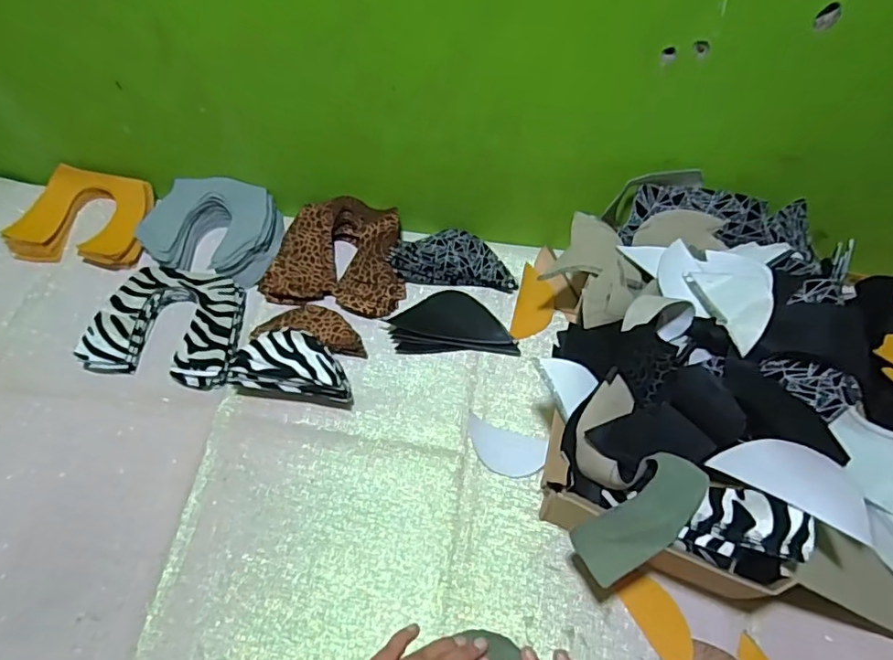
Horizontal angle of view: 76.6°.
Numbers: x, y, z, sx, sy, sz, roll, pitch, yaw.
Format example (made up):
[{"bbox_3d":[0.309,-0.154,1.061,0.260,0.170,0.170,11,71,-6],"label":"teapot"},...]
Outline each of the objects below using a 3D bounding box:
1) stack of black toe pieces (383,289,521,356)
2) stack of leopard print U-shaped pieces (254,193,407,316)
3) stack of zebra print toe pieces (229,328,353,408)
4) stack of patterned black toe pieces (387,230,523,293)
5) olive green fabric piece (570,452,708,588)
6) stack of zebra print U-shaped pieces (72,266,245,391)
[{"bbox_3d":[0.007,-0.010,0.638,0.141,0.016,0.076,1,58,0],"label":"stack of black toe pieces"},{"bbox_3d":[-0.126,-0.093,0.662,0.163,0.042,0.135,11,59,5],"label":"stack of leopard print U-shaped pieces"},{"bbox_3d":[-0.158,0.039,0.583,0.123,0.063,0.064,5,59,2],"label":"stack of zebra print toe pieces"},{"bbox_3d":[0.009,-0.088,0.675,0.145,0.027,0.070,5,59,2],"label":"stack of patterned black toe pieces"},{"bbox_3d":[0.149,0.143,0.429,0.111,0.017,0.050,-42,66,1],"label":"olive green fabric piece"},{"bbox_3d":[-0.300,-0.009,0.629,0.156,0.036,0.140,8,59,4],"label":"stack of zebra print U-shaped pieces"}]

